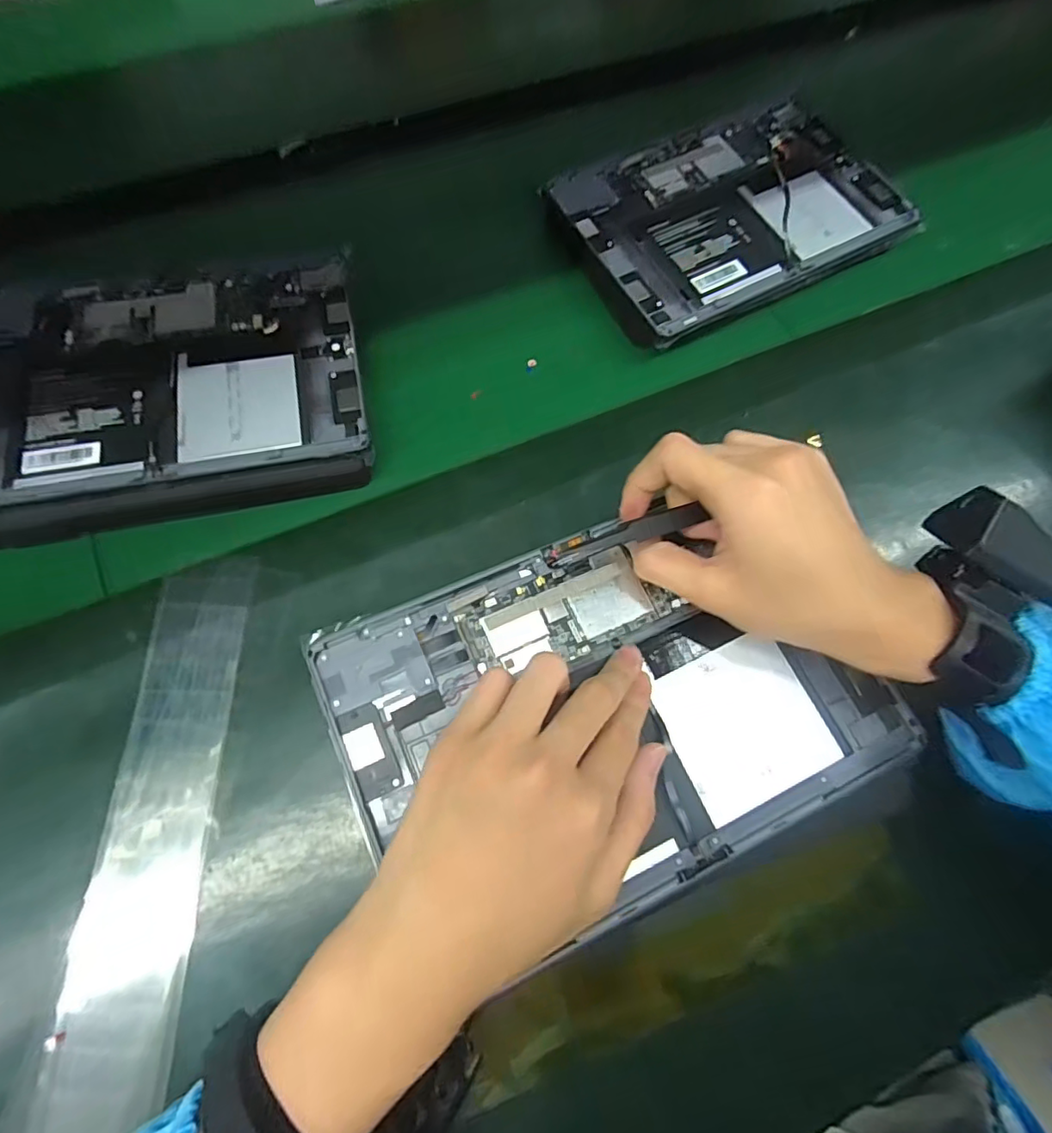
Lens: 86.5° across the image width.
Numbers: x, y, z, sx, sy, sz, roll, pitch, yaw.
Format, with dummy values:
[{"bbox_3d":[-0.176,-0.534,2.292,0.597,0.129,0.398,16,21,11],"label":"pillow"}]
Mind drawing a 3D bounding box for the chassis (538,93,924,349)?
[{"bbox_3d":[0.162,-0.279,0.444,0.262,0.025,0.170,-28,73,-12],"label":"chassis"}]

